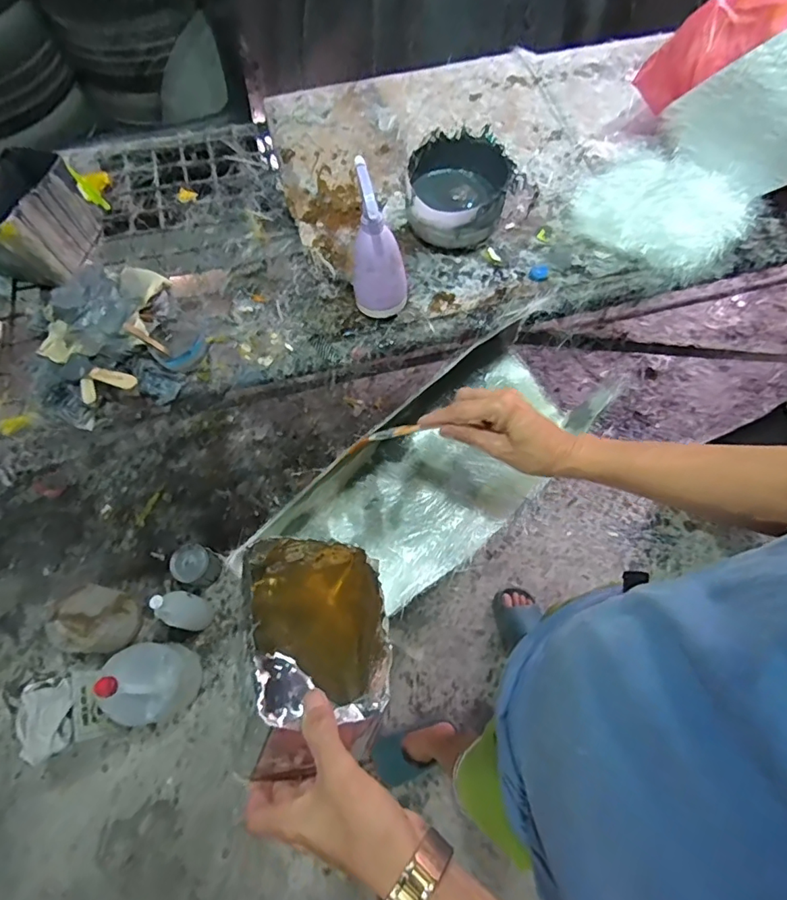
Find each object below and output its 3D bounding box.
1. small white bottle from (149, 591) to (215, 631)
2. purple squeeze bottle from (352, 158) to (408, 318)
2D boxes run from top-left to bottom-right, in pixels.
[{"bbox_3d":[-0.515,0.388,1.224,0.077,0.256,0.088,6,68,3],"label":"small white bottle"},{"bbox_3d":[-0.021,-0.295,0.747,0.084,0.206,0.109,-3,67,-1],"label":"purple squeeze bottle"}]

